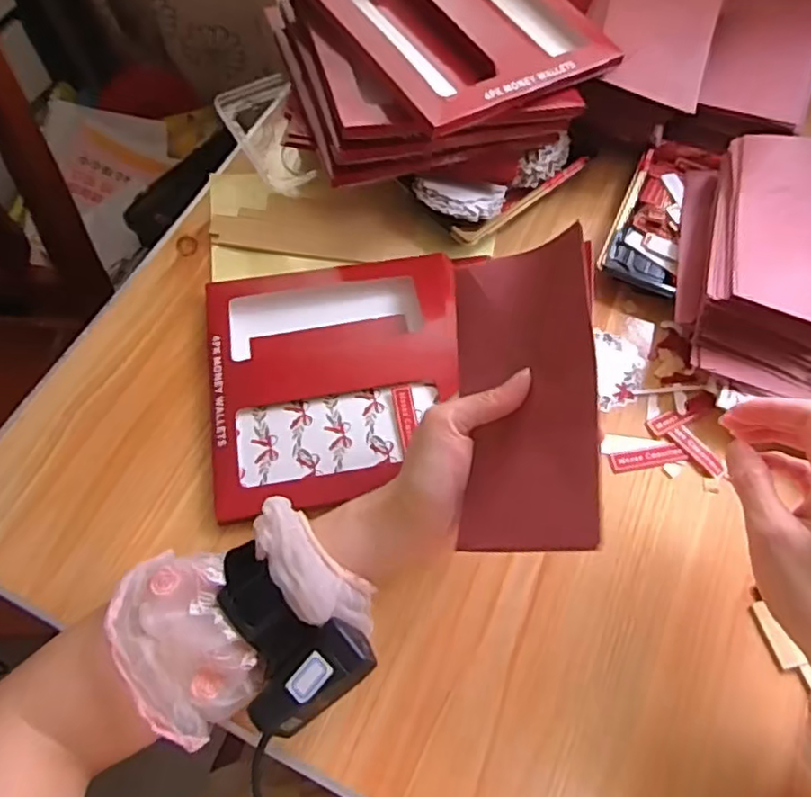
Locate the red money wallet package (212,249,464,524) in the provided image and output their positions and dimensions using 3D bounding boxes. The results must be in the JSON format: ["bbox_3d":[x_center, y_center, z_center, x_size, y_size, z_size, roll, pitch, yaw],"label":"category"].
[{"bbox_3d":[-0.050,-0.020,0.470,0.188,0.024,0.190,-9,65,-4],"label":"red money wallet package"}]

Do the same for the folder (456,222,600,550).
[{"bbox_3d":[0.066,-0.003,0.354,0.087,0.013,0.170,-15,68,42],"label":"folder"}]

